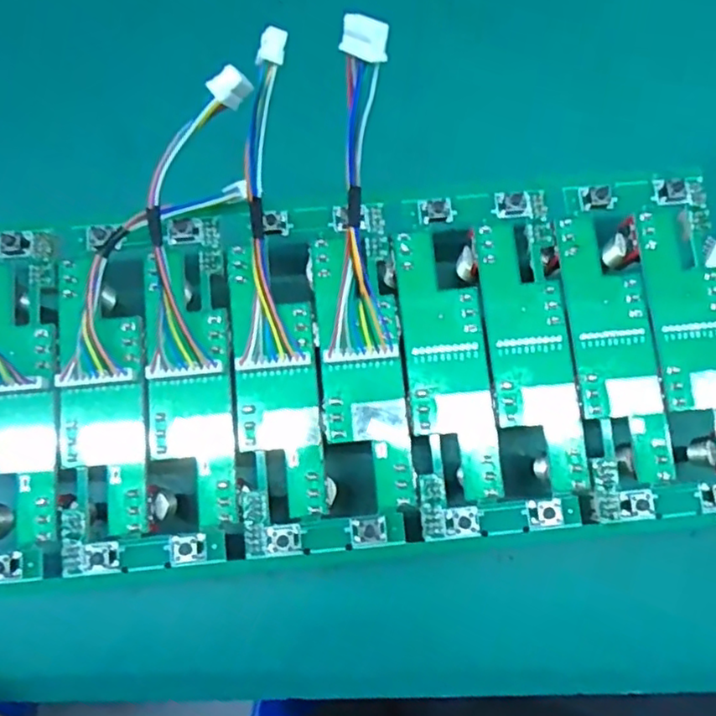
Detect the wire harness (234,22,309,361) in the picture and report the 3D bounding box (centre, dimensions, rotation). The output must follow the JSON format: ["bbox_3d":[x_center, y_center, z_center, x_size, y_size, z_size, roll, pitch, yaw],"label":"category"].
[{"bbox_3d":[-0.023,-0.038,0.169,0.018,0.008,0.086,3,112,4],"label":"wire harness"}]

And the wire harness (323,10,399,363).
[{"bbox_3d":[0.001,-0.040,0.167,0.018,0.087,0.015,1,31,3],"label":"wire harness"}]

